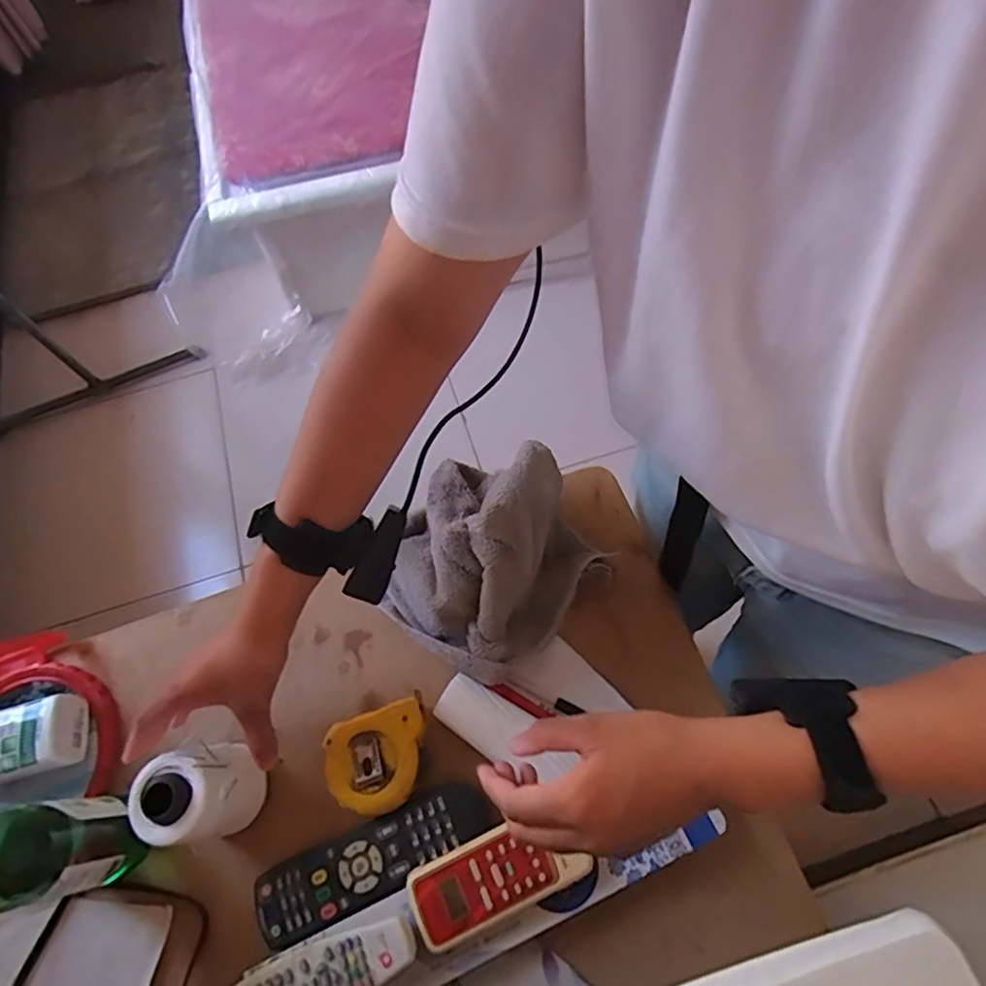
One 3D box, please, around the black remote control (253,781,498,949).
[{"bbox_3d":[-0.093,0.283,0.467,0.187,0.017,0.054,-23,65,-8],"label":"black remote control"}]

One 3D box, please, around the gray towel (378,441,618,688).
[{"bbox_3d":[-0.003,0.043,0.518,0.163,0.088,0.189,38,71,19],"label":"gray towel"}]

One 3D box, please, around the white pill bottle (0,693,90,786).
[{"bbox_3d":[-0.417,0.218,0.513,0.115,0.044,0.065,-16,64,-5],"label":"white pill bottle"}]

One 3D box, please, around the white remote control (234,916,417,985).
[{"bbox_3d":[-0.124,0.343,0.421,0.142,0.021,0.045,-23,65,-8],"label":"white remote control"}]

